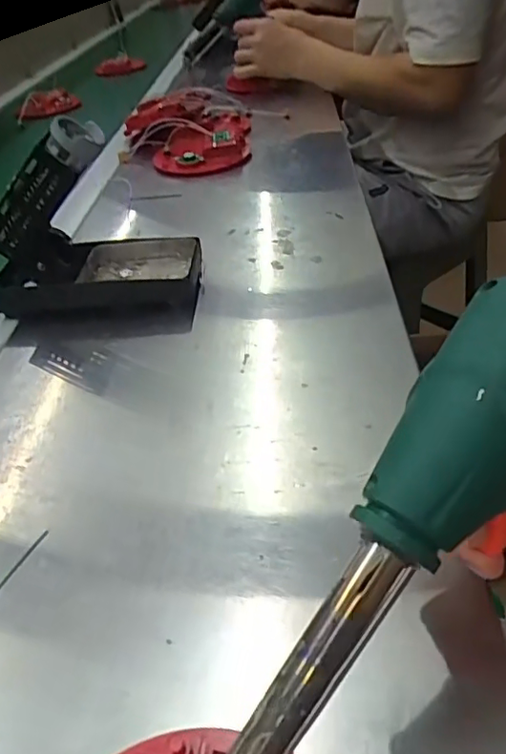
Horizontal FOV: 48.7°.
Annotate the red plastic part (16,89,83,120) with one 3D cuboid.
[{"bbox_3d":[-0.421,-0.567,1.157,0.042,0.052,0.129,18,45,28],"label":"red plastic part"}]

